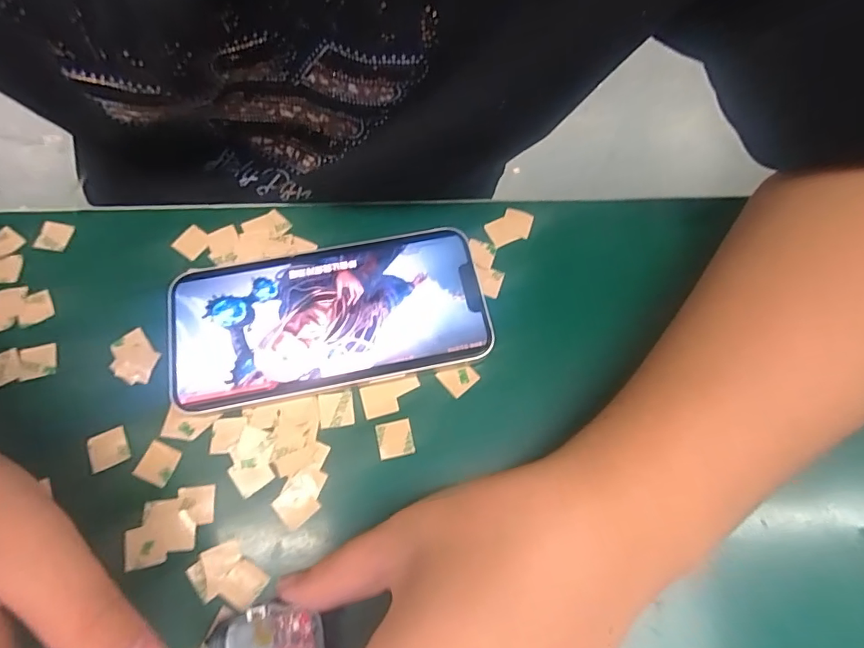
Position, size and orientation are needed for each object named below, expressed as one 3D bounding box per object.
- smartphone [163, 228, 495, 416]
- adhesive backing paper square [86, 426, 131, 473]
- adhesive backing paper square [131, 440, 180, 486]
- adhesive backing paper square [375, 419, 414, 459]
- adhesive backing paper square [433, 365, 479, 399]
[{"bbox_3d":[-0.049,-0.004,0.235,0.144,0.009,0.071,-10,69,-6],"label":"smartphone"},{"bbox_3d":[-0.139,0.054,0.213,0.016,0.004,0.015,-22,74,-13],"label":"adhesive backing paper square"},{"bbox_3d":[-0.117,0.059,0.212,0.015,0.004,0.016,22,71,7],"label":"adhesive backing paper square"},{"bbox_3d":[-0.016,0.051,0.219,0.015,0.004,0.015,-12,74,-3],"label":"adhesive backing paper square"},{"bbox_3d":[0.012,0.024,0.231,0.015,0.004,0.015,-38,74,-15],"label":"adhesive backing paper square"}]

